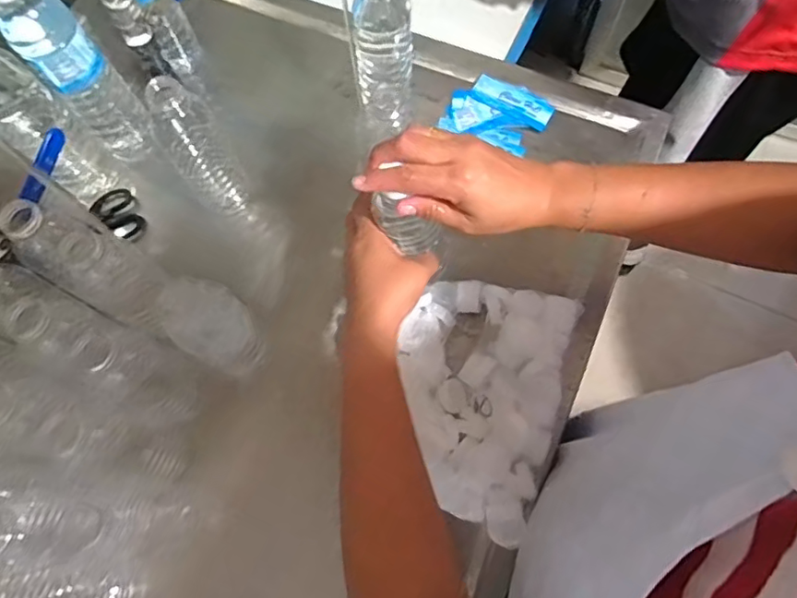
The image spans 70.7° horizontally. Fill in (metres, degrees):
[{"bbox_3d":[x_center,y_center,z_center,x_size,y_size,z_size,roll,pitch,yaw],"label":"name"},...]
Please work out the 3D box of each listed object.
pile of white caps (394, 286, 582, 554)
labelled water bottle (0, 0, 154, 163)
[{"bbox_3d":[0.070,0.082,0.523,0.155,0.046,0.216,17,72,8],"label":"pile of white caps"},{"bbox_3d":[-0.316,-0.222,0.554,0.053,0.206,0.063,40,76,15],"label":"labelled water bottle"}]

